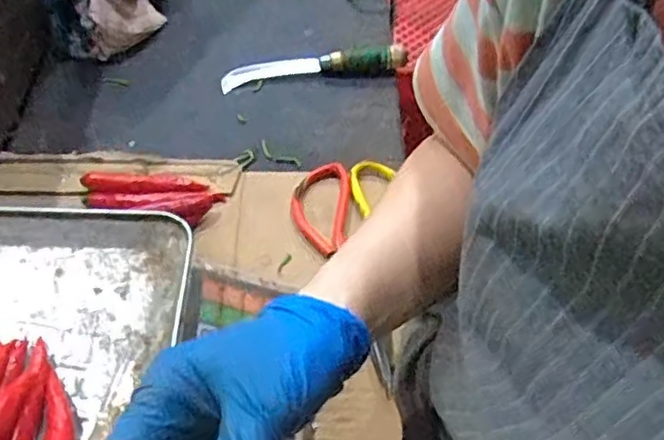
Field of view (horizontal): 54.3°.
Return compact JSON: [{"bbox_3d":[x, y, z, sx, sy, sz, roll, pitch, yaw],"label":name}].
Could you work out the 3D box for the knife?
[{"bbox_3d":[-0.019,-0.170,0.709,0.200,0.023,0.031,-7,53,-8],"label":"knife"}]

